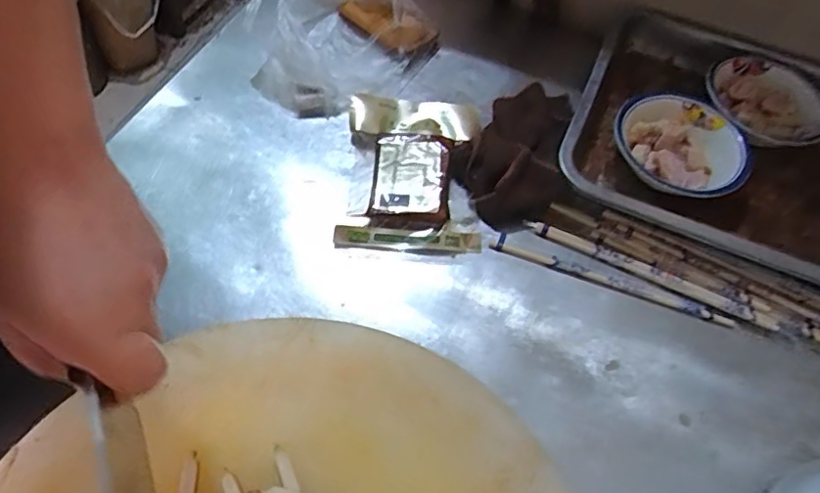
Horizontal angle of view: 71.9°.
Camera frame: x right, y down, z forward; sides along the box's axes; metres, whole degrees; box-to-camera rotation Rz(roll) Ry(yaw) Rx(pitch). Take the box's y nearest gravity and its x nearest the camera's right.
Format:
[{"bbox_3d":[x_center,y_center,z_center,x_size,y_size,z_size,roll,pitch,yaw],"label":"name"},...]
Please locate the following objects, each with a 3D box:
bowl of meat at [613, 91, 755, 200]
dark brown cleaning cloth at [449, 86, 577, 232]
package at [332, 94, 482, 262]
[{"bbox_3d":[0.259,-0.091,0.549,0.124,0.039,0.120,1,59,-1],"label":"bowl of meat"},{"bbox_3d":[0.104,-0.104,0.562,0.108,0.038,0.187,14,60,7],"label":"dark brown cleaning cloth"},{"bbox_3d":[0.001,-0.075,0.547,0.127,0.022,0.178,4,59,1],"label":"package"}]

